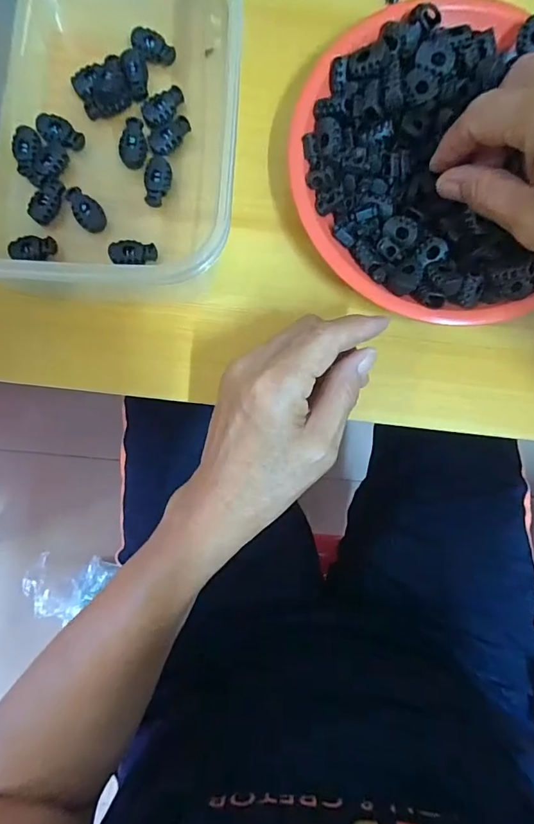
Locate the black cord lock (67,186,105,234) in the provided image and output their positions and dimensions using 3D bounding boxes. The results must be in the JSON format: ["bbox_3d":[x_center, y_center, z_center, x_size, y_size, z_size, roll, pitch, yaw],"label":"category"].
[{"bbox_3d":[-0.113,-0.128,0.282,0.017,0.008,0.031,-29,88,-3],"label":"black cord lock"}]

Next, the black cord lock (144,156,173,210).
[{"bbox_3d":[-0.069,-0.146,0.284,0.016,0.007,0.030,7,87,-1],"label":"black cord lock"}]

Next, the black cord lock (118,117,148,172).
[{"bbox_3d":[-0.084,-0.170,0.285,0.016,0.007,0.030,0,87,-1],"label":"black cord lock"}]

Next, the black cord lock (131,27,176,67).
[{"bbox_3d":[-0.073,-0.230,0.286,0.027,0.009,0.017,22,87,0],"label":"black cord lock"}]

